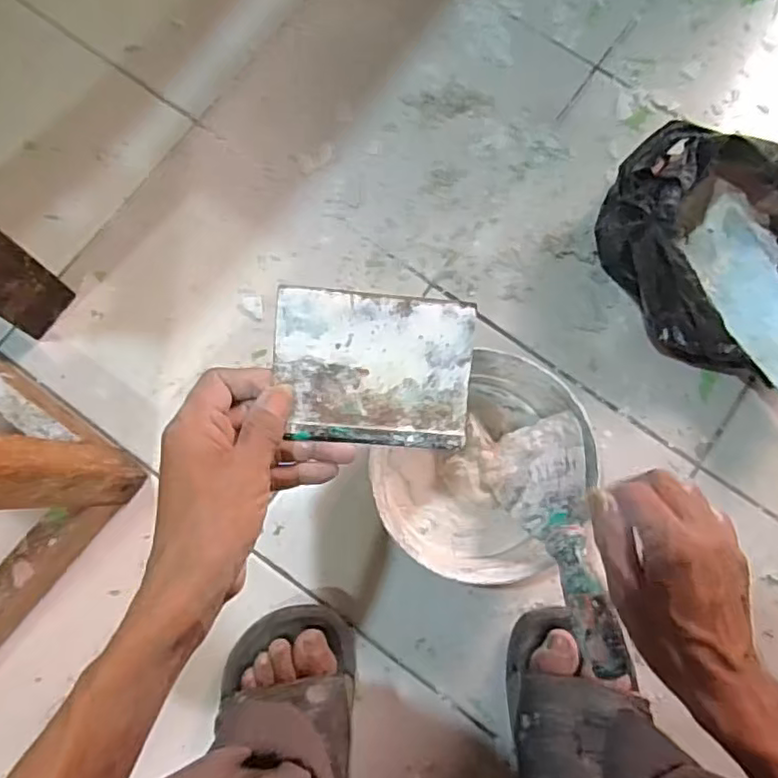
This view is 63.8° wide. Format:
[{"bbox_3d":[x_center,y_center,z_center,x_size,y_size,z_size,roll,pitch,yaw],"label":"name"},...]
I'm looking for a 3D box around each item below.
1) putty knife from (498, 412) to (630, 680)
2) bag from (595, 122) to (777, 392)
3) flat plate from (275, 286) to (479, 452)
[{"bbox_3d":[0.124,0.116,0.483,0.013,0.081,0.199,31,45,-34],"label":"putty knife"},{"bbox_3d":[0.303,-0.114,0.551,0.237,0.110,0.186,23,78,5],"label":"bag"},{"bbox_3d":[-0.009,-0.012,0.374,0.116,0.004,0.088,4,95,-6],"label":"flat plate"}]

